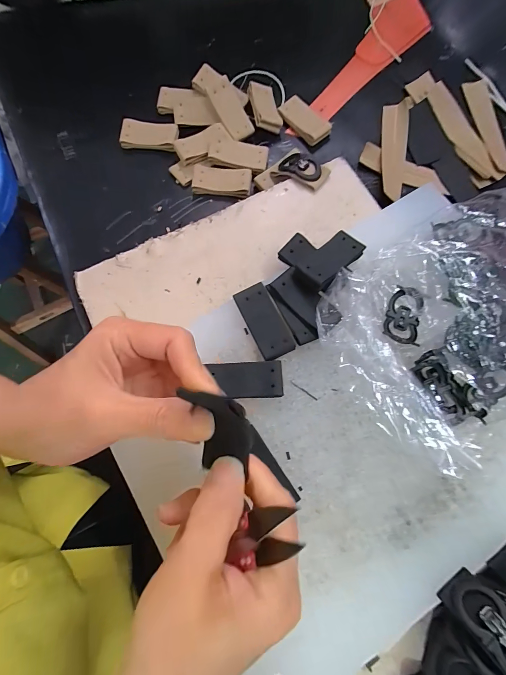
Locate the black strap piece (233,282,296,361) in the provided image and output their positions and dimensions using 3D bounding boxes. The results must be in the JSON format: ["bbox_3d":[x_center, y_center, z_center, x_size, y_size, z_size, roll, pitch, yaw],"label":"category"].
[{"bbox_3d":[0.008,-0.012,0.253,0.025,0.011,0.061,-26,75,-6],"label":"black strap piece"}]

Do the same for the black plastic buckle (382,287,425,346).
[{"bbox_3d":[0.123,-0.017,0.252,0.027,0.011,0.048,19,76,7],"label":"black plastic buckle"}]

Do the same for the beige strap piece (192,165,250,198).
[{"bbox_3d":[-0.034,-0.170,0.343,0.063,0.010,0.031,6,76,4],"label":"beige strap piece"}]

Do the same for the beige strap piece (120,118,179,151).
[{"bbox_3d":[-0.116,-0.227,0.354,0.060,0.017,0.028,6,76,4],"label":"beige strap piece"}]

